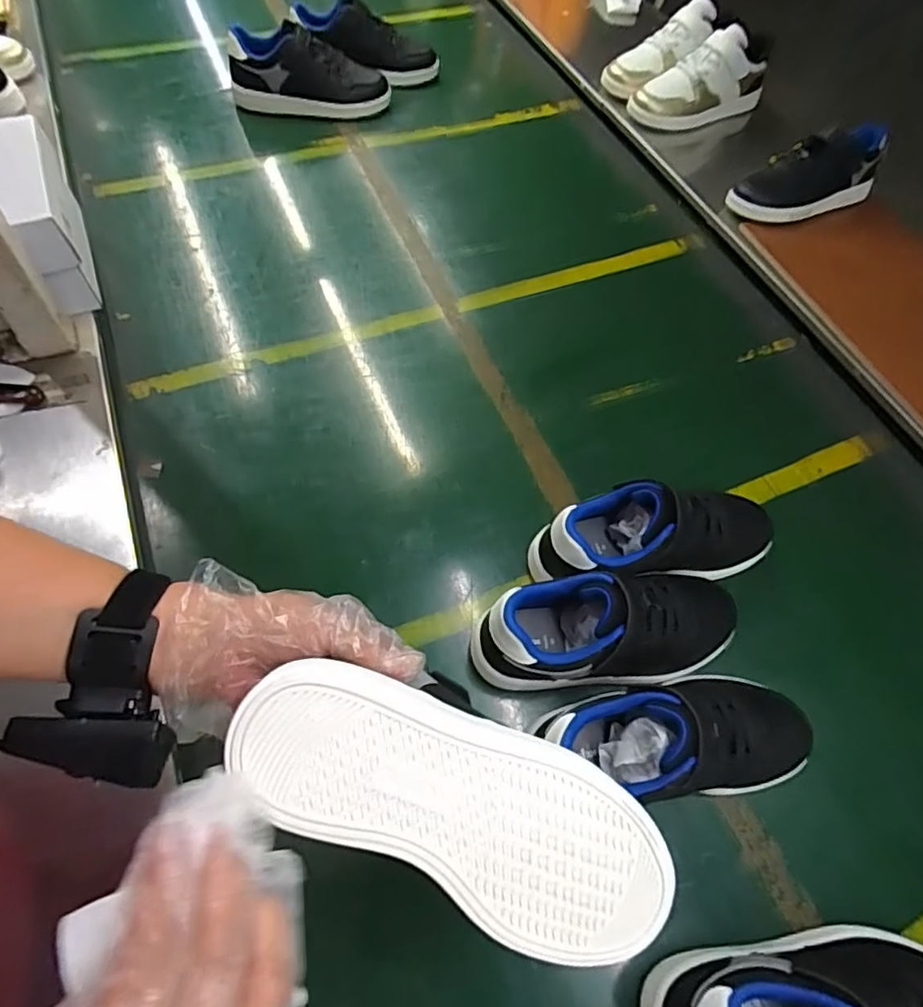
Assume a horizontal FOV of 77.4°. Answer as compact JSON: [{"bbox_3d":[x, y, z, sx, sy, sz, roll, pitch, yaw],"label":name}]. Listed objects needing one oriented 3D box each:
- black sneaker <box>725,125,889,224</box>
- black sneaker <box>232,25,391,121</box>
[{"bbox_3d":[0.461,-0.432,0.770,0.211,0.080,0.084,-20,63,2],"label":"black sneaker"},{"bbox_3d":[-0.220,-0.629,0.837,0.226,0.095,0.084,-4,61,-6],"label":"black sneaker"}]

